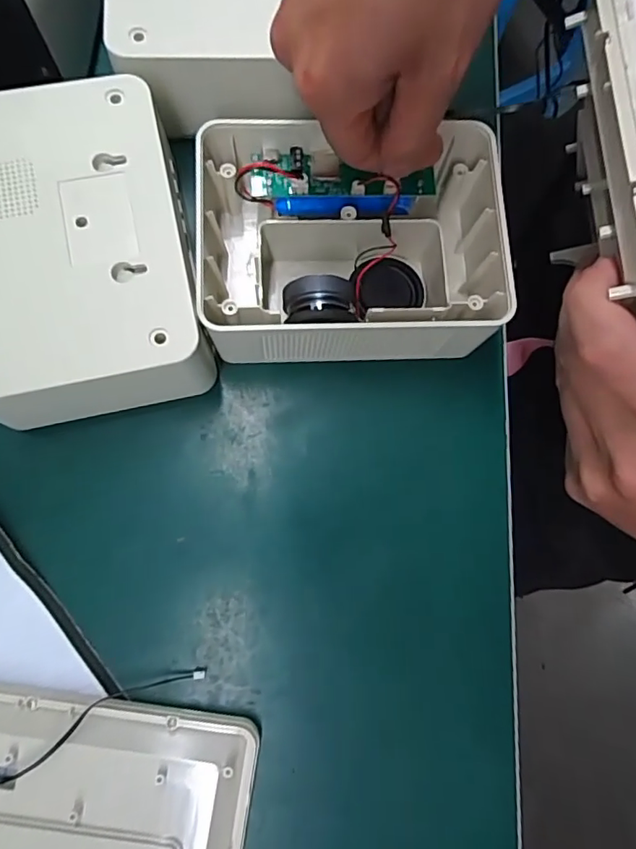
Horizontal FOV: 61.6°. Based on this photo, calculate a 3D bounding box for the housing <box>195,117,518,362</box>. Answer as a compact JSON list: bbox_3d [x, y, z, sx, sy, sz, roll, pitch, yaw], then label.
[{"bbox_3d":[0.019,-0.086,0.267,0.150,0.055,0.117,-5,77,-3],"label":"housing"}]

